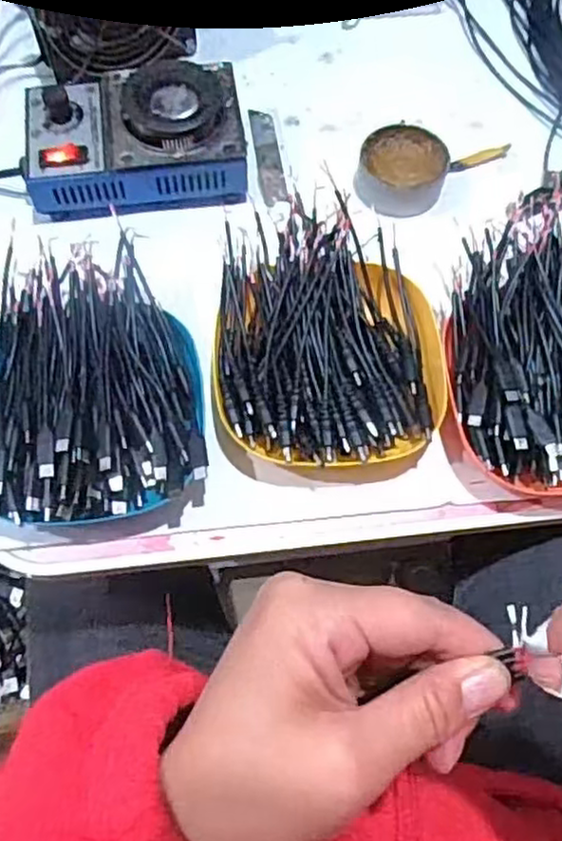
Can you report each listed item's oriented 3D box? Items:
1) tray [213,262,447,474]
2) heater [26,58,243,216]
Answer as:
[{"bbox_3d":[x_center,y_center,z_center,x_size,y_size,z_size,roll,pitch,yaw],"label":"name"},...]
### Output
[{"bbox_3d":[0.030,-0.050,0.437,0.137,0.052,0.166,0,67,-1],"label":"tray"},{"bbox_3d":[-0.103,-0.200,0.496,0.151,0.064,0.100,-9,67,-5],"label":"heater"}]

